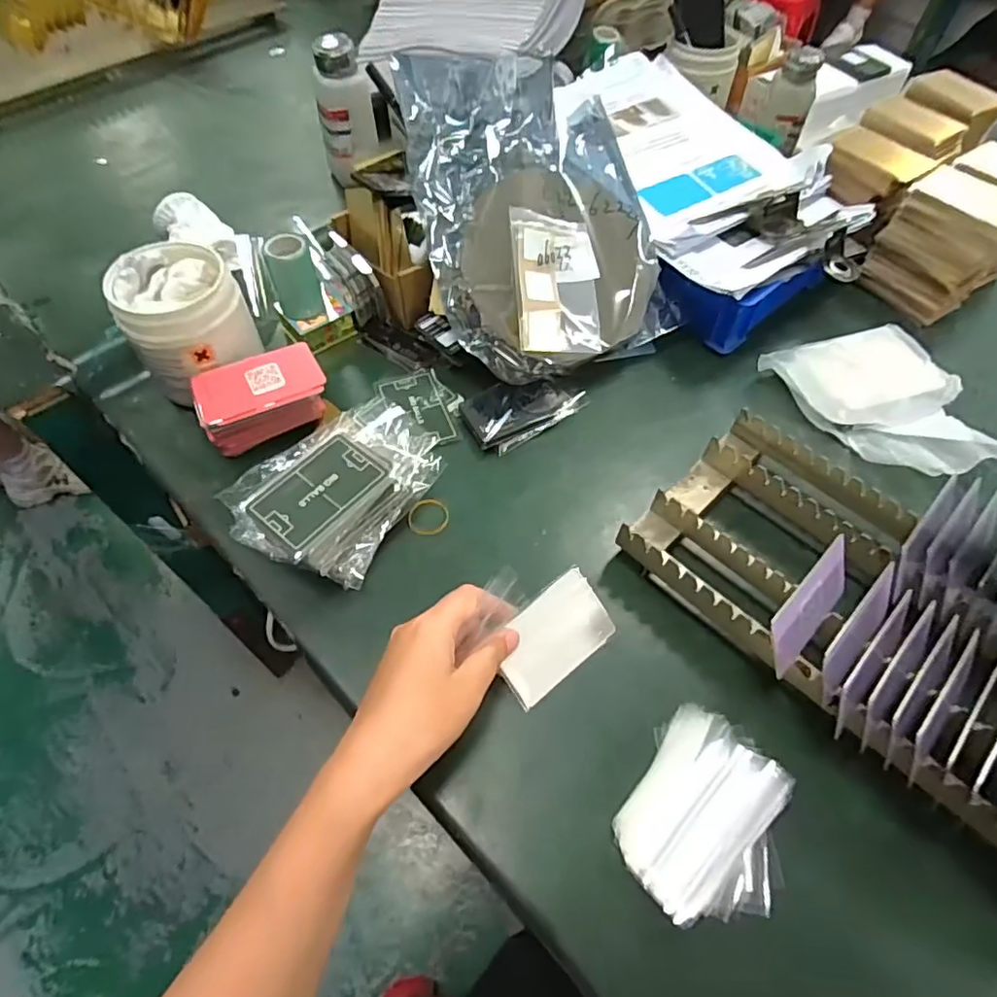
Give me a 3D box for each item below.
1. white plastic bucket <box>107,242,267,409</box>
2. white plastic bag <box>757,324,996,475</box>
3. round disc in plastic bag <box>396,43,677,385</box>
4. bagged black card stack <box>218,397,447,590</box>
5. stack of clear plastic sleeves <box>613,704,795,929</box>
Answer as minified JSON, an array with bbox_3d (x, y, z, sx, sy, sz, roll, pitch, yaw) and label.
[{"bbox_3d":[-0.255,-0.146,0.483,0.087,0.096,0.107,20,59,11],"label":"white plastic bucket"},{"bbox_3d":[0.332,-0.083,0.501,0.159,0.032,0.159,-14,59,-10],"label":"white plastic bag"},{"bbox_3d":[0.030,-0.246,0.503,0.198,0.055,0.268,-23,96,-9],"label":"round disc in plastic bag"},{"bbox_3d":[-0.116,-0.011,0.435,0.107,0.064,0.150,28,61,17],"label":"bagged black card stack"},{"bbox_3d":[0.125,0.189,0.342,0.090,0.034,0.106,31,61,17],"label":"stack of clear plastic sleeves"}]

